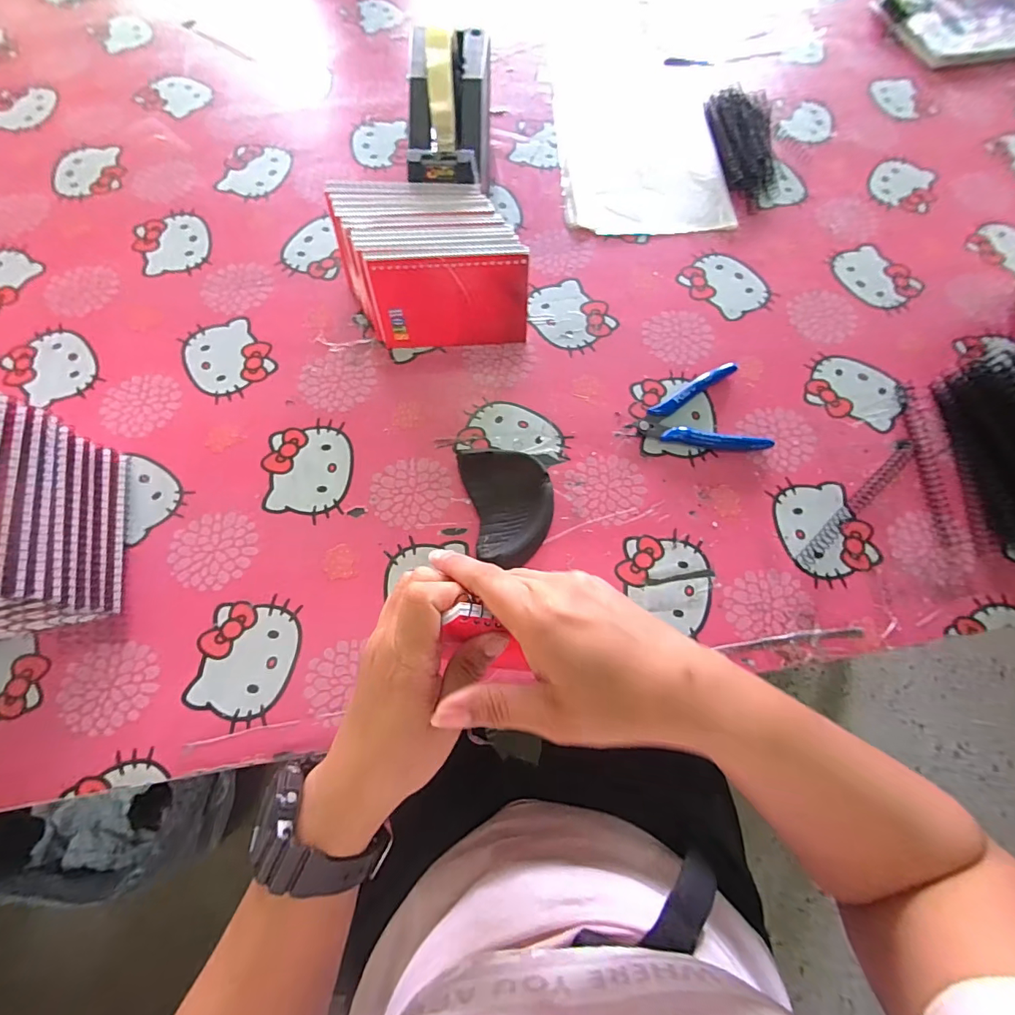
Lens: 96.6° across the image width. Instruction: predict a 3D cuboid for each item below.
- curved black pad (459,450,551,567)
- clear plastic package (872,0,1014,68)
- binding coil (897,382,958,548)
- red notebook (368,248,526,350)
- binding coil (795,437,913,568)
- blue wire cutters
[{"bbox_3d":[0.003,-0.001,0.362,0.065,0.025,0.093,-11,72,-5],"label":"curved black pad"},{"bbox_3d":[0.636,-0.666,0.612,0.243,0.018,0.173,-13,72,-5],"label":"clear plastic package"},{"bbox_3d":[0.359,-0.040,0.386,0.016,0.011,0.148,3,71,0],"label":"binding coil"},{"bbox_3d":[-0.047,-0.178,0.393,0.127,0.079,0.010,-3,55,-2],"label":"red notebook"},{"bbox_3d":[0.292,-0.006,0.376,0.156,0.006,0.012,-41,77,-14],"label":"binding coil"},{"bbox_3d":[0.159,-0.076,0.393,0.116,0.013,0.083,-15,72,-6],"label":"blue wire cutters"}]

